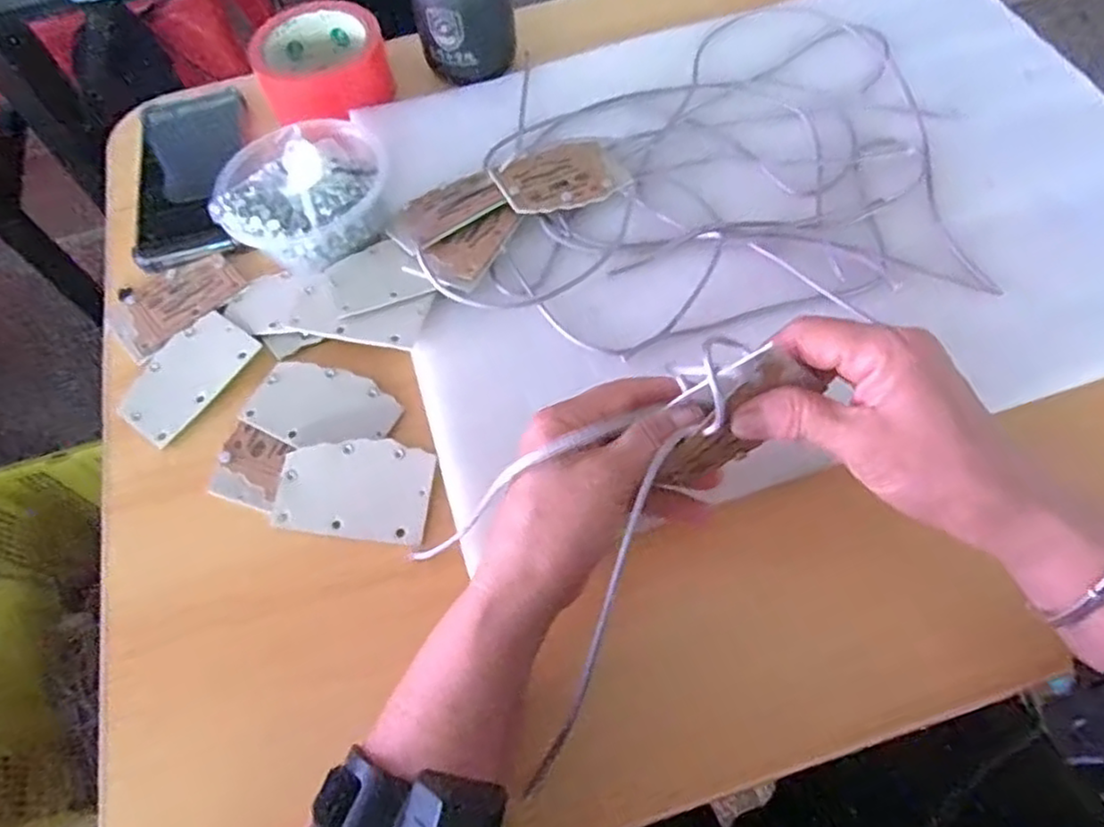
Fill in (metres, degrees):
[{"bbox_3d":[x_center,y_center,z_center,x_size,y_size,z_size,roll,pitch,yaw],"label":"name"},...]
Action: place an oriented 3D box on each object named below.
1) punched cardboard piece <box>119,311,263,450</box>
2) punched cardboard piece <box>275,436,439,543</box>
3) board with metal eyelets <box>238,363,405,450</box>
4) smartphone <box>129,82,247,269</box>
[{"bbox_3d":[-0.225,-0.025,0.426,0.053,0.005,0.083,32,69,18],"label":"punched cardboard piece"},{"bbox_3d":[-0.108,0.041,0.383,0.083,0.004,0.054,6,73,5],"label":"punched cardboard piece"},{"bbox_3d":[-0.135,-0.003,0.408,0.086,0.006,0.051,20,66,13],"label":"board with metal eyelets"},{"bbox_3d":[-0.264,-0.176,0.504,0.073,0.009,0.161,-13,63,-3],"label":"smartphone"}]

